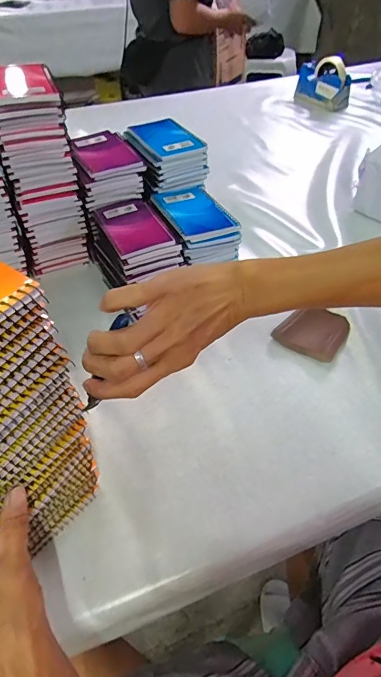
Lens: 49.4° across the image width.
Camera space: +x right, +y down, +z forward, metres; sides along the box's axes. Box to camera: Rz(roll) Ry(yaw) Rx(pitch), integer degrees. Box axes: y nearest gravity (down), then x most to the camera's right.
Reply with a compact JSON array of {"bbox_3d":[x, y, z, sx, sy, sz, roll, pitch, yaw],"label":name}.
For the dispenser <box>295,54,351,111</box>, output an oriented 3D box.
[{"bbox_3d":[0.389,-0.762,1.227,0.071,0.116,0.187,-21,50,-19],"label":"dispenser"}]

